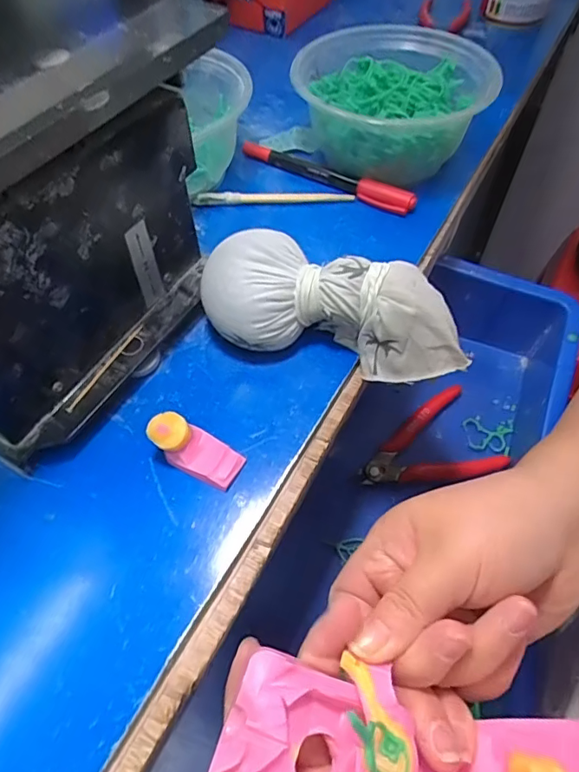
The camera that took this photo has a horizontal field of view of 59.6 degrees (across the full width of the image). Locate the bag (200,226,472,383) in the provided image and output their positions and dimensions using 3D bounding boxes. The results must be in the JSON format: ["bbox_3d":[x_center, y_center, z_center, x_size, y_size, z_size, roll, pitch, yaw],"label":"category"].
[{"bbox_3d":[0.026,-0.041,0.272,0.142,0.046,0.059,9,56,6],"label":"bag"}]

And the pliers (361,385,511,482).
[{"bbox_3d":[0.107,0.049,0.393,0.104,0.022,0.065,-23,58,-15],"label":"pliers"}]

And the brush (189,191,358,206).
[{"bbox_3d":[-0.011,-0.134,0.356,0.111,0.010,0.013,1,56,1],"label":"brush"}]

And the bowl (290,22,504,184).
[{"bbox_3d":[0.069,-0.196,0.363,0.142,0.063,0.133,0,56,0],"label":"bowl"}]

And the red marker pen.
[{"bbox_3d":[0.026,-0.152,0.364,0.137,0.016,0.010,29,61,19],"label":"red marker pen"}]

